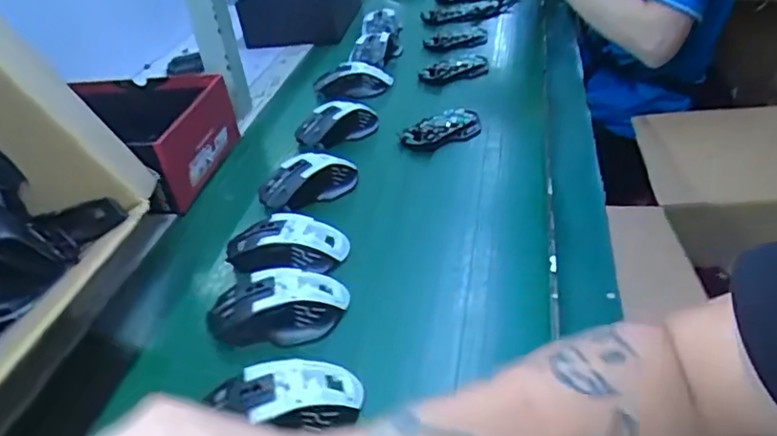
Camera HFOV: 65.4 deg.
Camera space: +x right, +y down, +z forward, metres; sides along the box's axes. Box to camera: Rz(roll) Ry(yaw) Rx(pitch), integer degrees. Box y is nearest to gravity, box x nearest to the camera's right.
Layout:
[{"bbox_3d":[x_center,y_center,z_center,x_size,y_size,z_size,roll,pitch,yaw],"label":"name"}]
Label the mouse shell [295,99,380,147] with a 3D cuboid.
[{"bbox_3d":[-0.067,-0.127,0.780,0.105,0.030,0.061,-7,40,-2],"label":"mouse shell"}]

